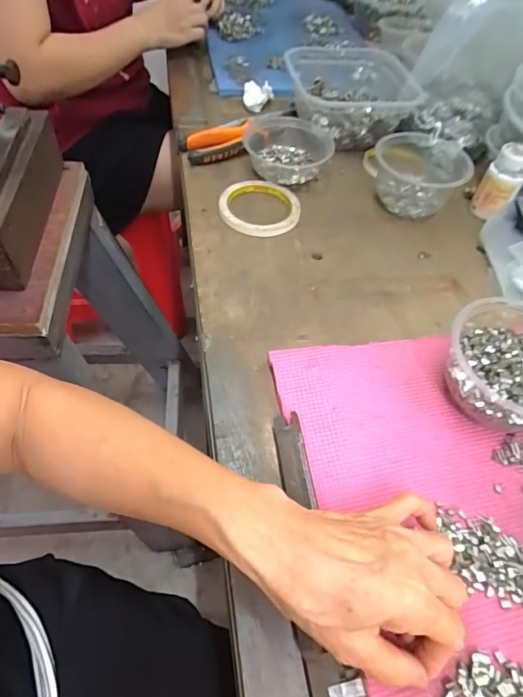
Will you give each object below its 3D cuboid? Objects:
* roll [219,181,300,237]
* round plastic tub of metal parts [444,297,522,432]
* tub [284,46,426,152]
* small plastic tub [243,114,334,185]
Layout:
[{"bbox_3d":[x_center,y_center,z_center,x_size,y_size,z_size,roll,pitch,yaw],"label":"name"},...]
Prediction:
[{"bbox_3d":[-0.002,-0.172,0.542,0.094,0.015,0.095,2,53,-3],"label":"roll"},{"bbox_3d":[0.210,0.018,0.378,0.107,0.064,0.105,2,53,-3],"label":"round plastic tub of metal parts"},{"bbox_3d":[0.128,-0.381,0.669,0.184,0.077,0.186,0,53,-4],"label":"tub"},{"bbox_3d":[0.034,-0.265,0.593,0.116,0.038,0.128,14,54,7],"label":"small plastic tub"}]

